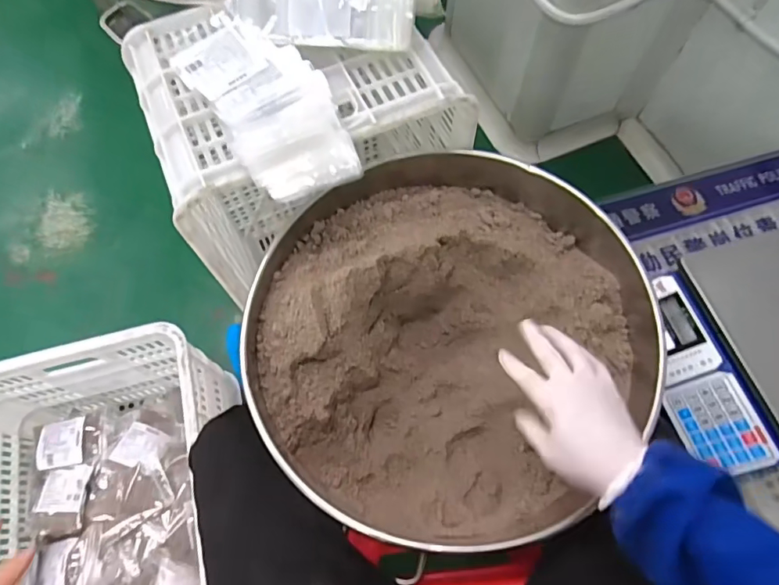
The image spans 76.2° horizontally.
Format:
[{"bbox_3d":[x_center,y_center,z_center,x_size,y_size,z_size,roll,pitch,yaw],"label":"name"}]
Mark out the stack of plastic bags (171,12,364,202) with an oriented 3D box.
[{"bbox_3d":[-0.157,-0.248,0.629,0.150,0.032,0.310,-35,71,-13],"label":"stack of plastic bags"}]

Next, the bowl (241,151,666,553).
[{"bbox_3d":[0.070,0.061,0.703,0.485,0.217,0.495,0,67,1],"label":"bowl"}]

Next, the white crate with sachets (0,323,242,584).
[{"bbox_3d":[-0.480,0.424,0.826,0.420,0.302,0.622,-11,67,-3],"label":"white crate with sachets"}]

